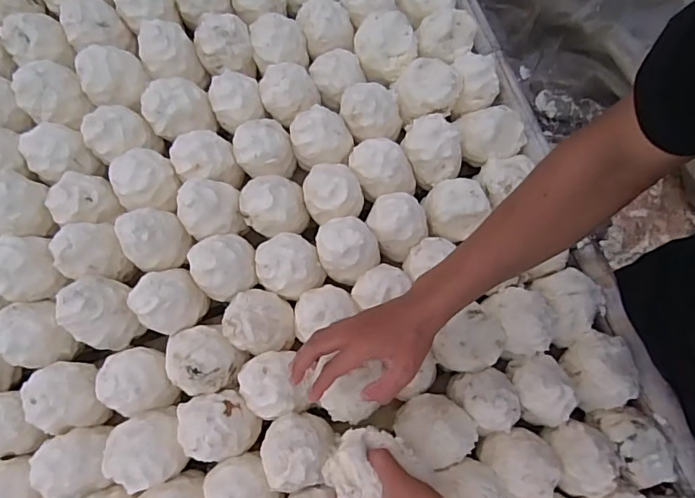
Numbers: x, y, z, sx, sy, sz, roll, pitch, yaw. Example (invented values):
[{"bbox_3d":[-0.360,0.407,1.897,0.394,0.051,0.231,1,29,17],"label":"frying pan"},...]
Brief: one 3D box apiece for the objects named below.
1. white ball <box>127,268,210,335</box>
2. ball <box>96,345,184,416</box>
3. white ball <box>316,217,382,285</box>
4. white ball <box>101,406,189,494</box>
[{"bbox_3d":[-0.229,0.065,0.642,0.077,0.070,0.075,0,75,-1],"label":"white ball"},{"bbox_3d":[-0.264,0.165,0.631,0.073,0.068,0.079,0,75,-1],"label":"ball"},{"bbox_3d":[-0.001,-0.003,0.673,0.079,0.066,0.085,0,75,-1],"label":"white ball"},{"bbox_3d":[-0.244,0.240,0.597,0.084,0.071,0.082,0,75,-1],"label":"white ball"}]

